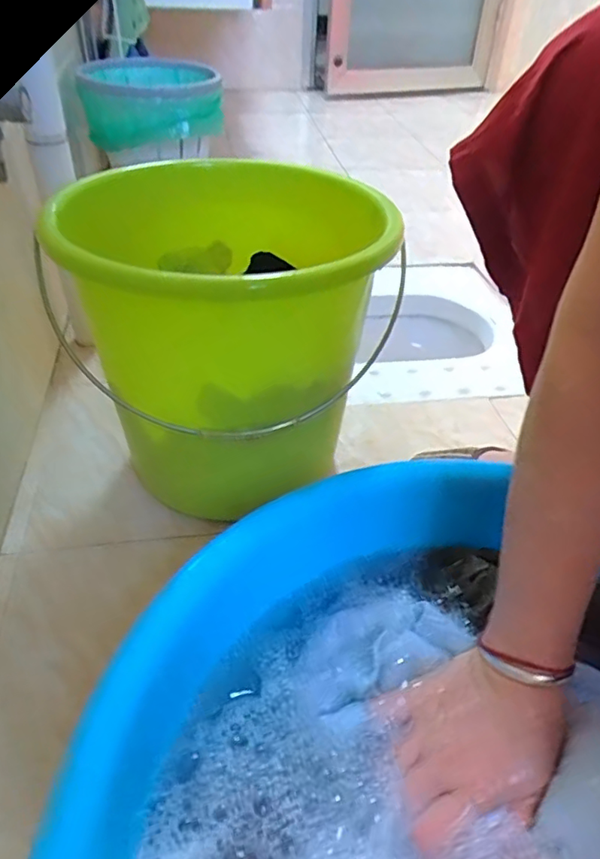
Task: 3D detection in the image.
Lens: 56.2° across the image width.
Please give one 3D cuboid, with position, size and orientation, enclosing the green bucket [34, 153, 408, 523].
[{"bbox_3d":[-0.074,-0.104,0.585,0.307,0.267,0.300,-6,42,-10],"label":"green bucket"}]

